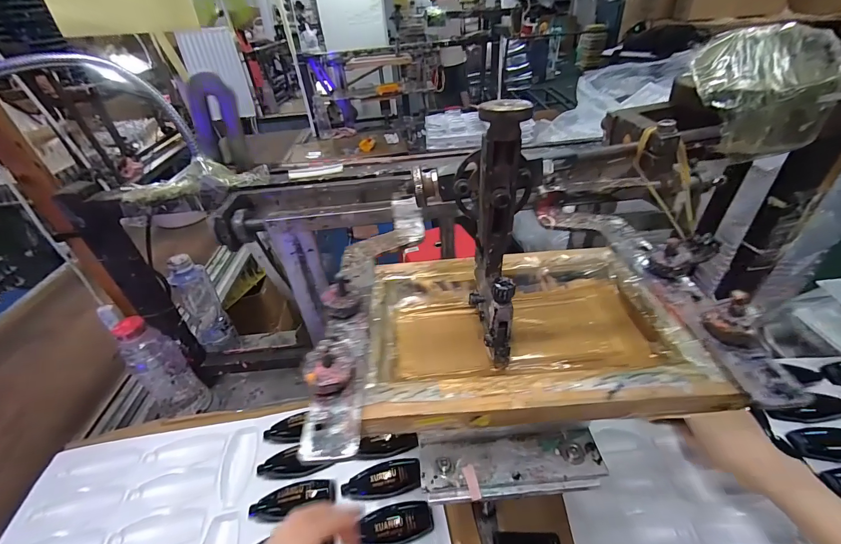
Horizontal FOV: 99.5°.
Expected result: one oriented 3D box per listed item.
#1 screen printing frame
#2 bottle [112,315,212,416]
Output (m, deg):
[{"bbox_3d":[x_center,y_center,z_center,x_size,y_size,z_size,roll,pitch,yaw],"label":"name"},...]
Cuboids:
[{"bbox_3d":[0.076,0.047,0.283,0.227,0.028,0.164,-5,37,0],"label":"screen printing frame"},{"bbox_3d":[-0.391,0.151,0.541,0.053,0.187,0.066,25,47,34],"label":"bottle"}]

